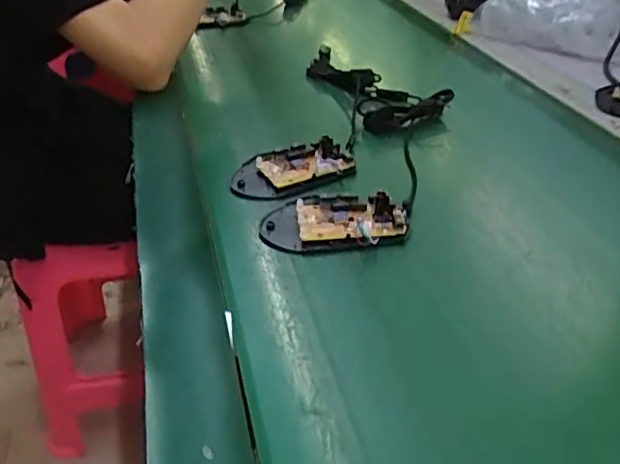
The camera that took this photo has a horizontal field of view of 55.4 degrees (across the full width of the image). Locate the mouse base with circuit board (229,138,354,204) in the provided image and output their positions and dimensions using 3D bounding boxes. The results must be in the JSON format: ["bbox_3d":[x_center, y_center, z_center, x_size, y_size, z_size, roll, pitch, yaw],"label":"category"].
[{"bbox_3d":[-0.016,-0.056,0.523,0.105,0.013,0.072,-11,37,-10],"label":"mouse base with circuit board"}]

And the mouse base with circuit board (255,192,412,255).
[{"bbox_3d":[0.019,-0.009,0.452,0.111,0.016,0.064,2,37,8],"label":"mouse base with circuit board"}]

